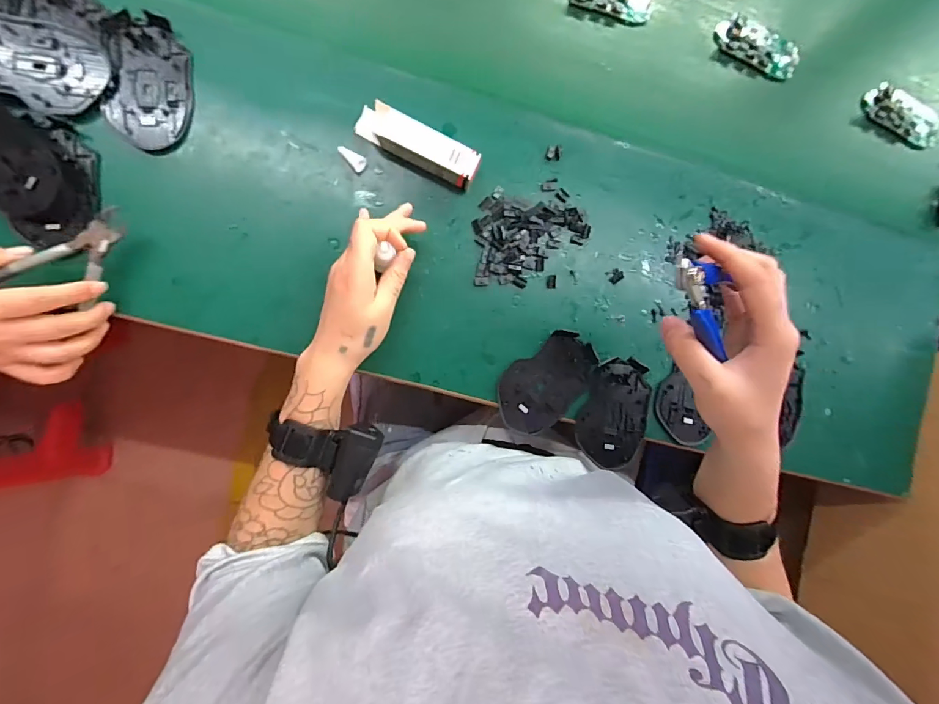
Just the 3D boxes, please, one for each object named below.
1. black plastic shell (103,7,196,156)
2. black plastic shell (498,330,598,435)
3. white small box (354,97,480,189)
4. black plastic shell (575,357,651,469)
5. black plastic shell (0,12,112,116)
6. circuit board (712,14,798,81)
[{"bbox_3d":[-0.292,-0.244,0.392,0.072,0.010,0.115,2,89,-7],"label":"black plastic shell"},{"bbox_3d":[0.081,0.033,0.441,0.111,0.009,0.074,-38,94,-7],"label":"black plastic shell"},{"bbox_3d":[-0.049,-0.197,0.415,0.118,0.031,0.030,26,86,-6],"label":"white small box"},{"bbox_3d":[0.155,0.065,0.455,0.074,0.013,0.111,18,87,-7],"label":"black plastic shell"},{"bbox_3d":[-0.377,-0.252,0.374,0.103,0.013,0.074,16,87,-7],"label":"black plastic shell"},{"bbox_3d":[0.323,-0.342,0.483,0.099,0.016,0.044,25,86,-6],"label":"circuit board"}]

